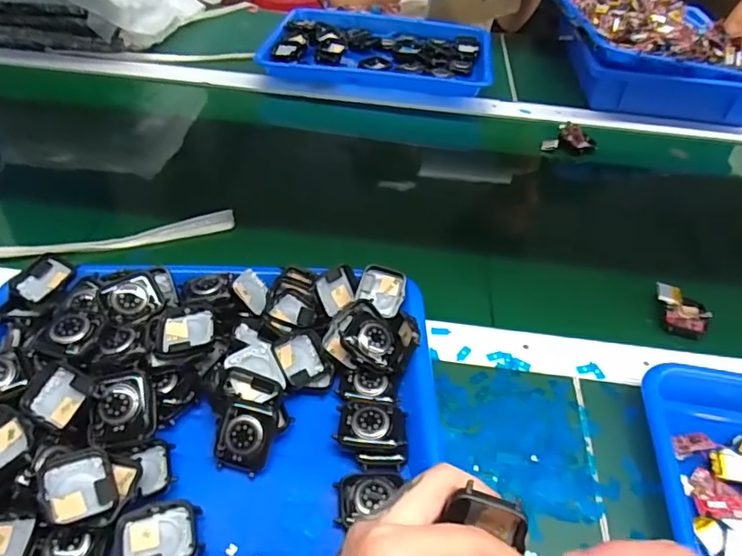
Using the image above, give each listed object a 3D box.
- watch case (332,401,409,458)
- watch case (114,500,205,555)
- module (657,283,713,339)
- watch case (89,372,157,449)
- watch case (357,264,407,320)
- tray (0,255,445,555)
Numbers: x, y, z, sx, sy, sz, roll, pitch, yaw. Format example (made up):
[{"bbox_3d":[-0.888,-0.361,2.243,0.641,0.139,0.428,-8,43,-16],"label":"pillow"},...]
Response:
[{"bbox_3d":[0.001,0.101,0.365,0.049,0.010,0.034,10,45,5],"label":"watch case"},{"bbox_3d":[-0.122,0.149,0.309,0.046,0.010,0.037,-9,46,-14],"label":"watch case"},{"bbox_3d":[0.280,0.030,0.484,0.044,0.018,0.049,15,45,10],"label":"module"},{"bbox_3d":[-0.159,0.084,0.343,0.039,0.009,0.044,-10,79,-14],"label":"watch case"},{"bbox_3d":[0.009,0.010,0.448,0.038,0.011,0.040,19,74,2],"label":"watch case"},{"bbox_3d":[-0.121,0.086,0.366,0.330,0.046,0.238,-1,45,-6],"label":"tray"}]

